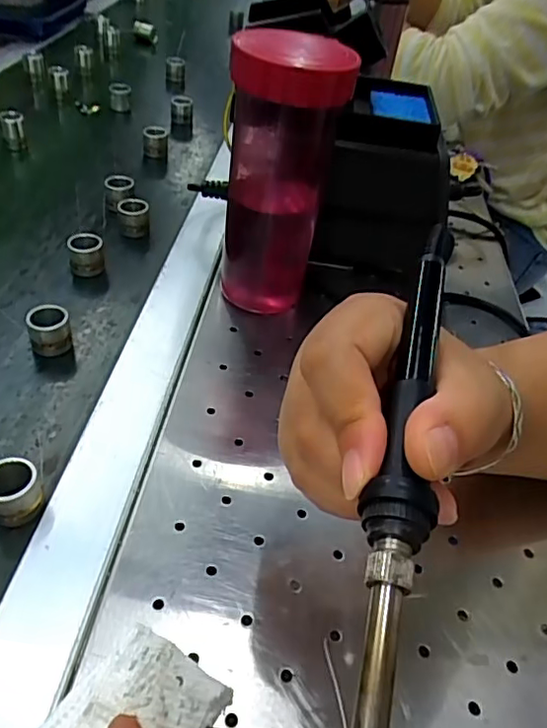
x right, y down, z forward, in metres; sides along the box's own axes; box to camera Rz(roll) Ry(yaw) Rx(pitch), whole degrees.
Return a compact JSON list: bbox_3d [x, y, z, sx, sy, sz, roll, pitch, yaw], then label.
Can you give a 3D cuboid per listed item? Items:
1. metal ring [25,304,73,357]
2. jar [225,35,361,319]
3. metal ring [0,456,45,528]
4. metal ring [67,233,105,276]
[{"bbox_3d":[-0.139,-0.020,0.362,0.024,0.028,0.024,4,43,-4],"label":"metal ring"},{"bbox_3d":[0.004,-0.109,0.363,0.066,0.176,0.079,4,43,-4],"label":"jar"},{"bbox_3d":[-0.122,0.062,0.274,0.024,0.025,0.025,4,43,-4],"label":"metal ring"},{"bbox_3d":[-0.139,-0.081,0.430,0.024,0.026,0.024,4,43,-4],"label":"metal ring"}]

